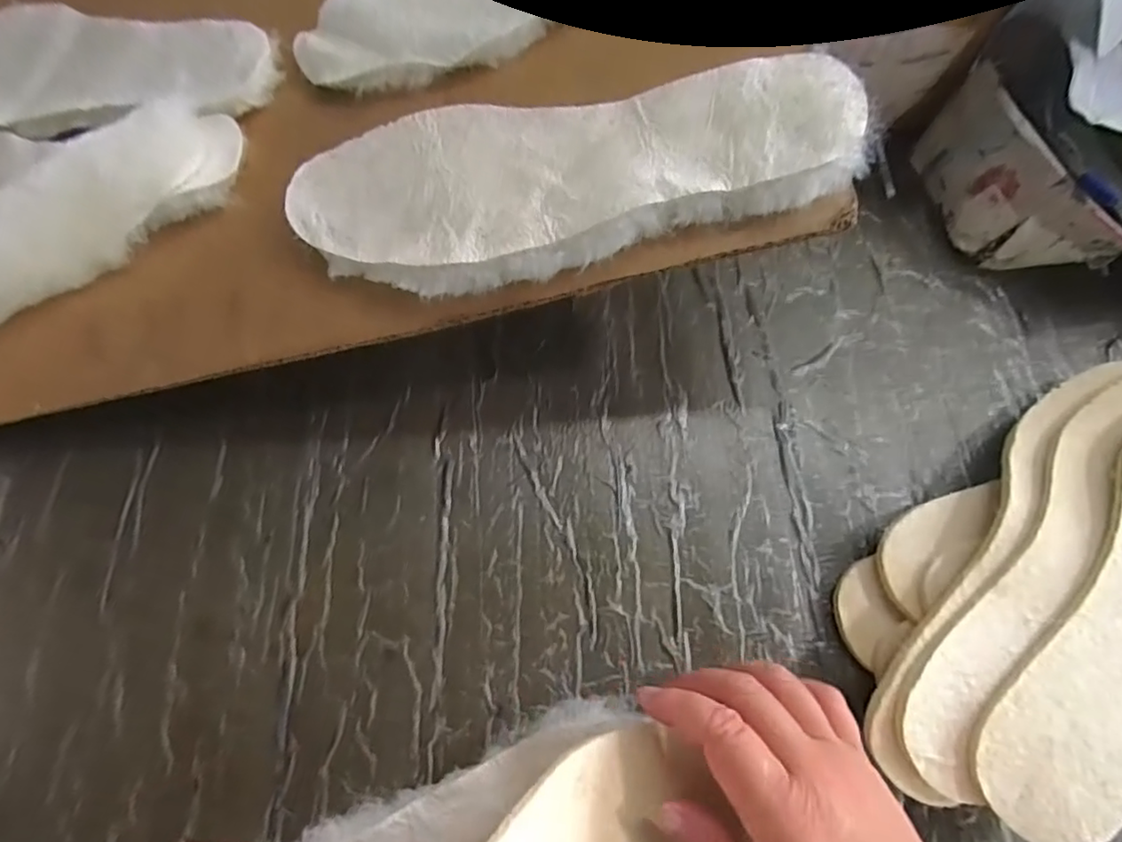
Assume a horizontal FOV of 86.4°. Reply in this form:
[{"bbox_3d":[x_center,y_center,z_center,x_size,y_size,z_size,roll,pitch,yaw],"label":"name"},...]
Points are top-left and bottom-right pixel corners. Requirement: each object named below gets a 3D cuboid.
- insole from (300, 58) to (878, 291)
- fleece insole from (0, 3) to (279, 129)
[{"bbox_3d":[-0.001,-0.115,0.288,0.270,0.012,0.102,-3,73,11],"label":"insole"},{"bbox_3d":[-0.305,-0.226,0.388,0.269,0.013,0.097,16,75,16],"label":"fleece insole"}]

